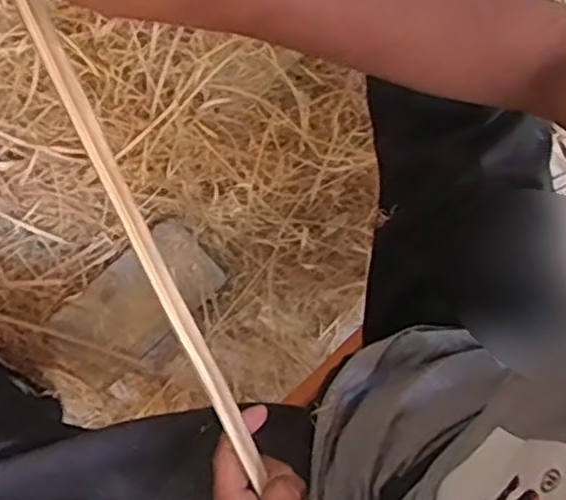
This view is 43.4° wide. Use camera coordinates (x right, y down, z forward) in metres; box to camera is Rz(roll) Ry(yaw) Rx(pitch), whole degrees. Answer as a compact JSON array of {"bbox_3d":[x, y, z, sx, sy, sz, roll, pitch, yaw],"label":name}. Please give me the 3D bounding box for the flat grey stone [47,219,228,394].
[{"bbox_3d":[-0.181,0.068,0.873,0.215,0.041,0.108,-42,83,-7],"label":"flat grey stone"}]

